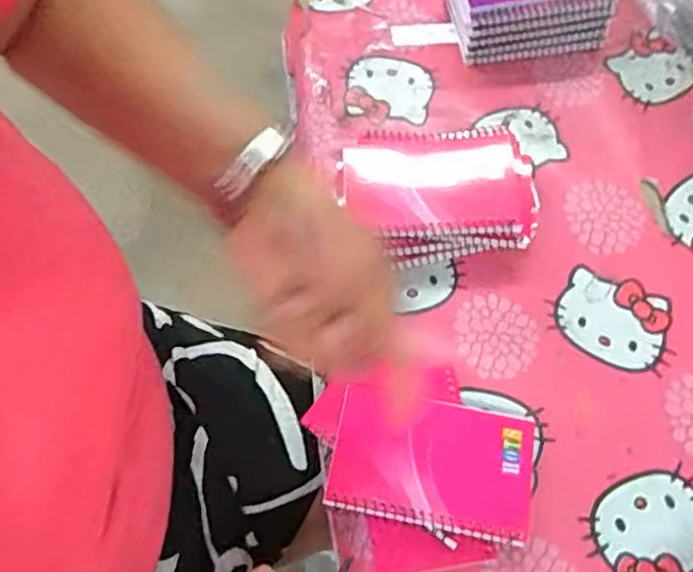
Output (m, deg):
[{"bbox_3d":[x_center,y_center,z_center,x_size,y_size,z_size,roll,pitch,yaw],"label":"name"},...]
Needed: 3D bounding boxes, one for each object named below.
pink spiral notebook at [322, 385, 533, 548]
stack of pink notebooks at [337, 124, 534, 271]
[{"bbox_3d":[0.057,0.119,0.439,0.131,0.006,0.082,10,61,5],"label":"pink spiral notebook"},{"bbox_3d":[0.073,-0.075,0.518,0.148,0.038,0.105,-2,67,2],"label":"stack of pink notebooks"}]

